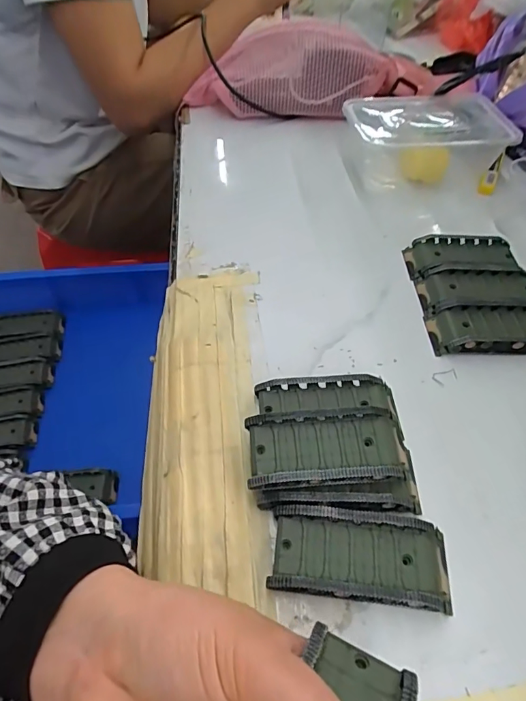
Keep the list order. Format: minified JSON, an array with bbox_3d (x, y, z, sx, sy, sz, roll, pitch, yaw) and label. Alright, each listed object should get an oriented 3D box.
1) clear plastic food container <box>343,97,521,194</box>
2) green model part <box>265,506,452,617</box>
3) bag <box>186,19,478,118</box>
[{"bbox_3d":[0.182,-0.237,0.502,0.167,0.050,0.110,0,51,-1],"label":"clear plastic food container"},{"bbox_3d":[0.055,0.115,0.250,0.096,0.020,0.046,6,51,4],"label":"green model part"},{"bbox_3d":[0.080,-0.372,0.588,0.328,0.086,0.090,1,51,0],"label":"bag"}]

